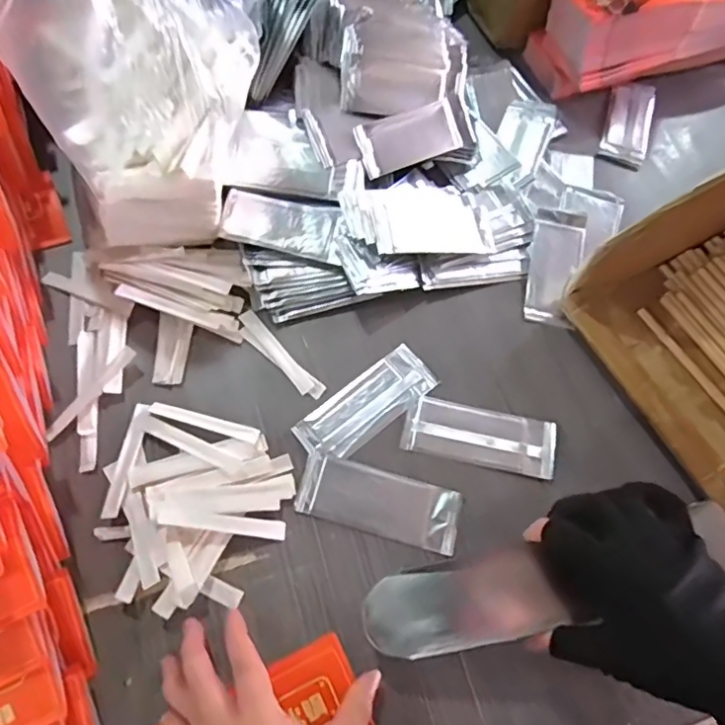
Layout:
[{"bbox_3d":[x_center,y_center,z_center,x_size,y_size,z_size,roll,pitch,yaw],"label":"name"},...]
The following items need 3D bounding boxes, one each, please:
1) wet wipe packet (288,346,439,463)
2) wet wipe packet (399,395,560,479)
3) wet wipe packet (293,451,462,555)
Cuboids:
[{"bbox_3d":[0.005,0.035,0.460,0.122,0.007,0.048,-37,75,-18],"label":"wet wipe packet"},{"bbox_3d":[0.097,0.060,0.455,0.122,0.010,0.048,12,67,0],"label":"wet wipe packet"},{"bbox_3d":[0.013,0.107,0.426,0.123,0.008,0.047,17,67,2],"label":"wet wipe packet"}]

